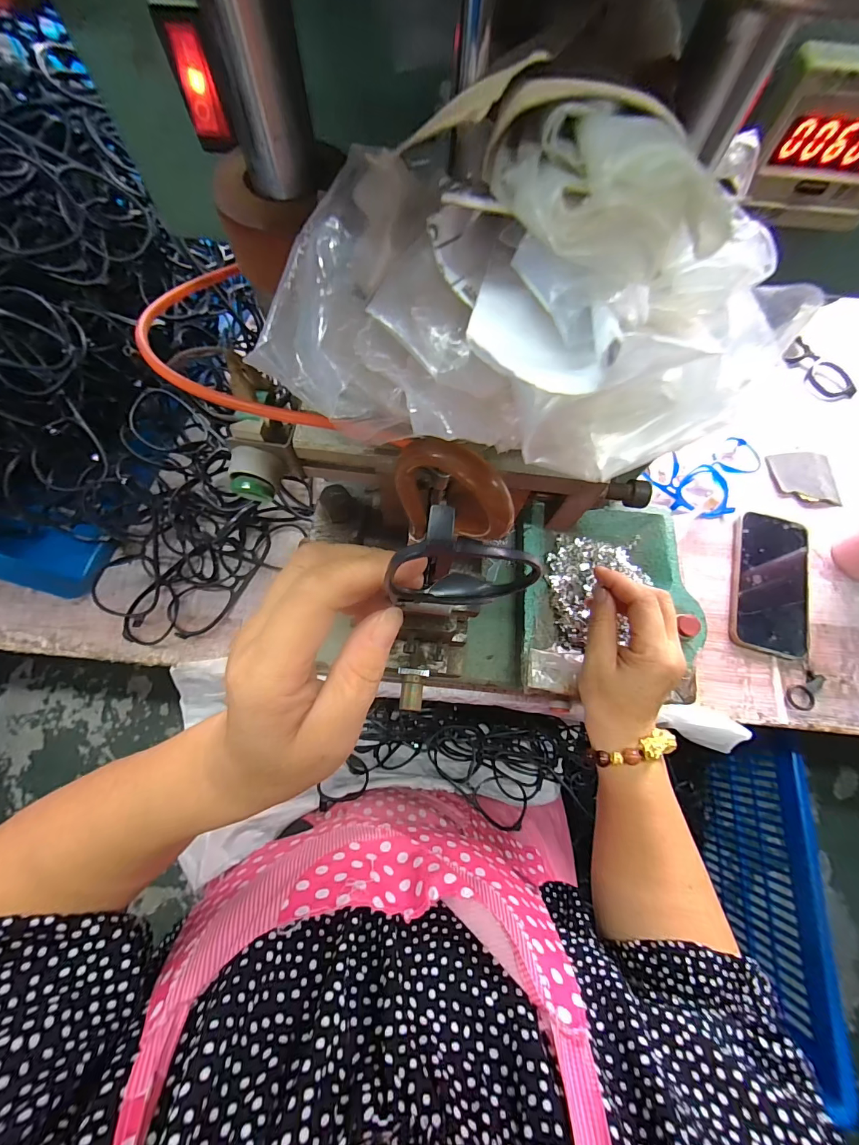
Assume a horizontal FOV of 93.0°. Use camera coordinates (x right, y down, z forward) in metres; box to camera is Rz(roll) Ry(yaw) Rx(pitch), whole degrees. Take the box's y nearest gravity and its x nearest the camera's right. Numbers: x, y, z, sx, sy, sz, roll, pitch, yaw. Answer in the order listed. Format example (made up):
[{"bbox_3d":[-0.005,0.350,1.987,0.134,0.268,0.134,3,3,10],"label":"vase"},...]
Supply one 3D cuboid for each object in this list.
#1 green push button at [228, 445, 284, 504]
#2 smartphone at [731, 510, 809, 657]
[{"bbox_3d":[-0.077,-0.043,0.181,0.021,0.016,0.019,7,70,1],"label":"green push button"},{"bbox_3d":[0.378,0.011,0.448,0.082,0.016,0.155,16,71,4],"label":"smartphone"}]

